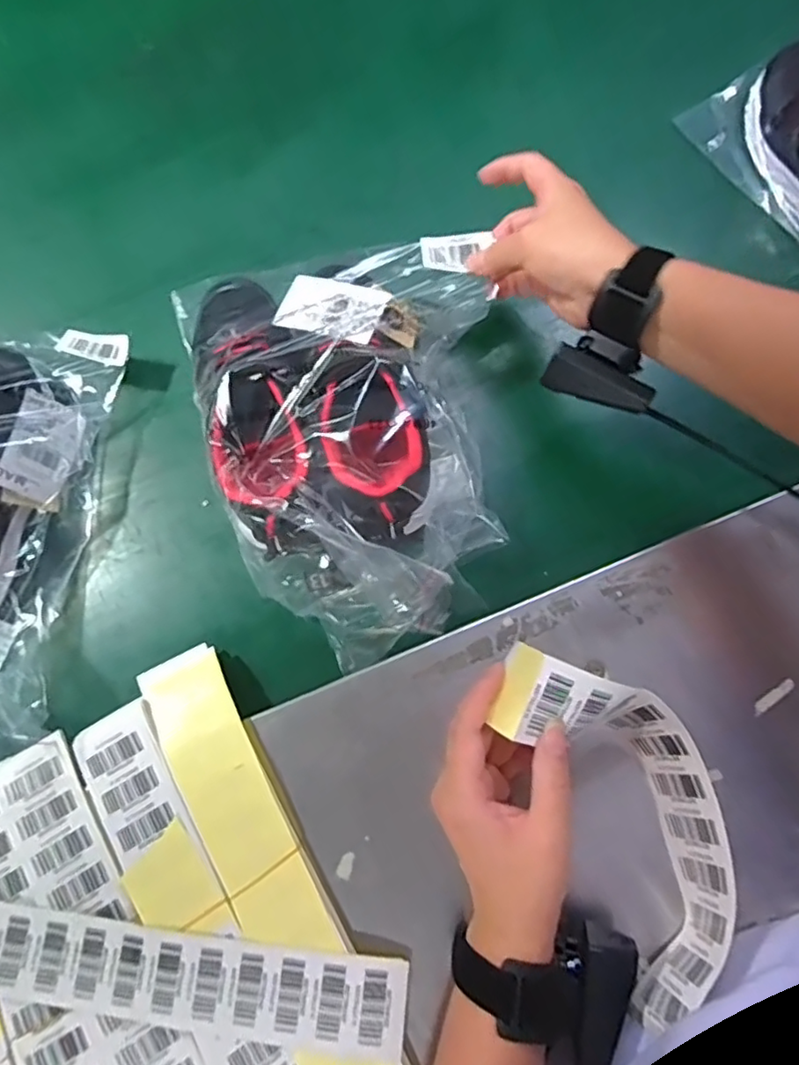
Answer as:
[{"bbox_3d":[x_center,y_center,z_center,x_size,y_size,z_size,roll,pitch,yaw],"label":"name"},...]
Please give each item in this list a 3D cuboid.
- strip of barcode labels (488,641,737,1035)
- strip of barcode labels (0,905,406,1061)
[{"bbox_3d":[0.131,0.156,0.357,0.104,0.061,0.206,-32,93,-5],"label":"strip of barcode labels"},{"bbox_3d":[-0.158,0.274,0.377,0.320,0.006,0.055,6,78,3],"label":"strip of barcode labels"}]

